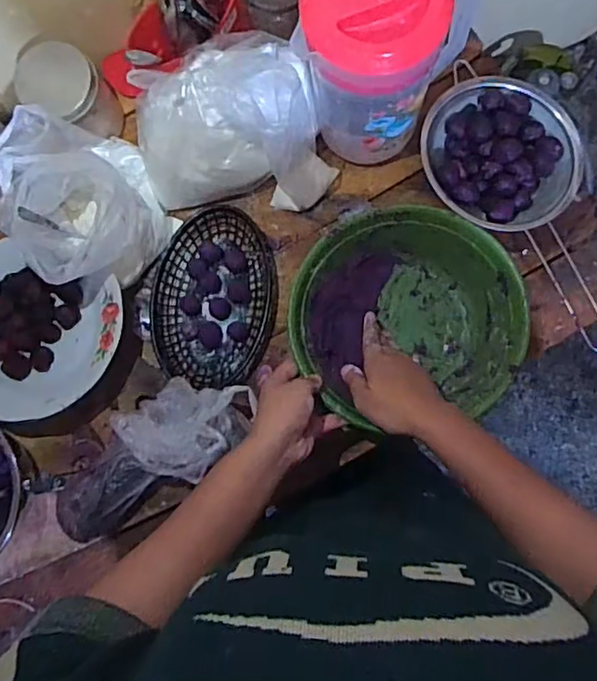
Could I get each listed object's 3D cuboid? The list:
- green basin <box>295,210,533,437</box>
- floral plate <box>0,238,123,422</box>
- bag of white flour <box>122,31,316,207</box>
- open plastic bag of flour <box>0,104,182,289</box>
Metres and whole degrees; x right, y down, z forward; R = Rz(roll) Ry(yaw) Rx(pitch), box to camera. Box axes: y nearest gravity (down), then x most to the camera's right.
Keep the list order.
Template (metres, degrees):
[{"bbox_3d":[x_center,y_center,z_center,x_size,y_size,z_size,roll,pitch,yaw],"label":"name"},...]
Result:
[{"bbox_3d":[0.115,-0.028,0.648,0.233,0.086,0.215,0,83,4],"label":"green basin"},{"bbox_3d":[-0.300,-0.004,0.647,0.206,0.045,0.173,21,85,6],"label":"floral plate"},{"bbox_3d":[-0.083,-0.246,0.632,0.192,0.177,0.130,-7,82,3],"label":"bag of white flour"},{"bbox_3d":[-0.240,-0.154,0.661,0.149,0.131,0.183,-39,82,-2],"label":"open plastic bag of flour"}]

